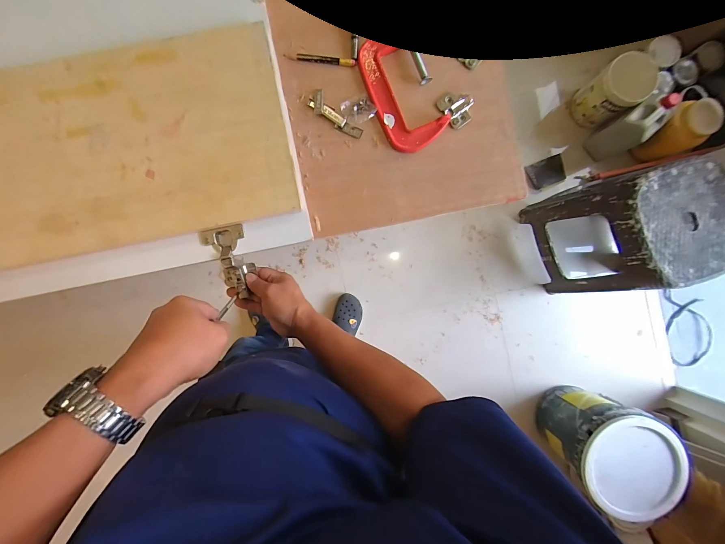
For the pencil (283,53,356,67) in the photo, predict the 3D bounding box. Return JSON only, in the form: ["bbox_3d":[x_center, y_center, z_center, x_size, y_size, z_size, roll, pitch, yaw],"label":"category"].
[{"bbox_3d":[-0.063,-0.320,0.461,0.102,0.005,0.011,6,90,-1],"label":"pencil"}]

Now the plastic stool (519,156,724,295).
[{"bbox_3d":[0.850,-0.139,1.026,0.339,0.404,0.354,-20,90,-1],"label":"plastic stool"}]

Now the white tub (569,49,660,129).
[{"bbox_3d":[0.948,-0.684,1.182,0.172,0.212,0.175,-37,91,-2],"label":"white tub"}]

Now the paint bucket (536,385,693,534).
[{"bbox_3d":[0.794,0.573,1.051,0.286,0.365,0.270,0,90,-1],"label":"paint bucket"}]

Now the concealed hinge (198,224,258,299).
[{"bbox_3d":[-0.197,-0.016,0.458,0.060,0.036,0.101,-9,111,-2],"label":"concealed hinge"}]

